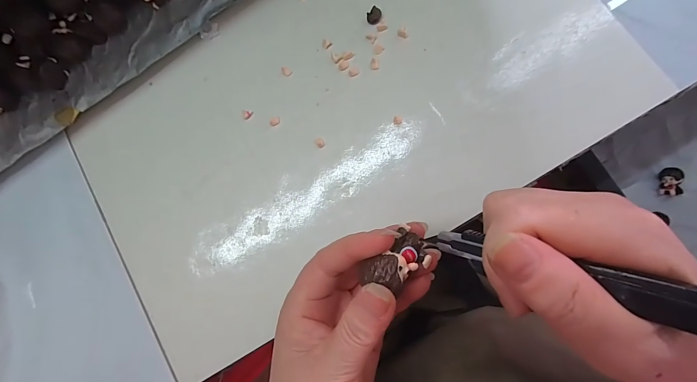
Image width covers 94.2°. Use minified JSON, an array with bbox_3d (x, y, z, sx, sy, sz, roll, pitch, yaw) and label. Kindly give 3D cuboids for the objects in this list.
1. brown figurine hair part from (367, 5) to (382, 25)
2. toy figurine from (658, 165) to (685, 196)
[{"bbox_3d":[0.019,-0.131,0.243,0.010,0.008,0.011,4,85,10],"label":"brown figurine hair part"},{"bbox_3d":[0.456,-0.014,0.456,0.024,0.014,0.040,0,84,10],"label":"toy figurine"}]

